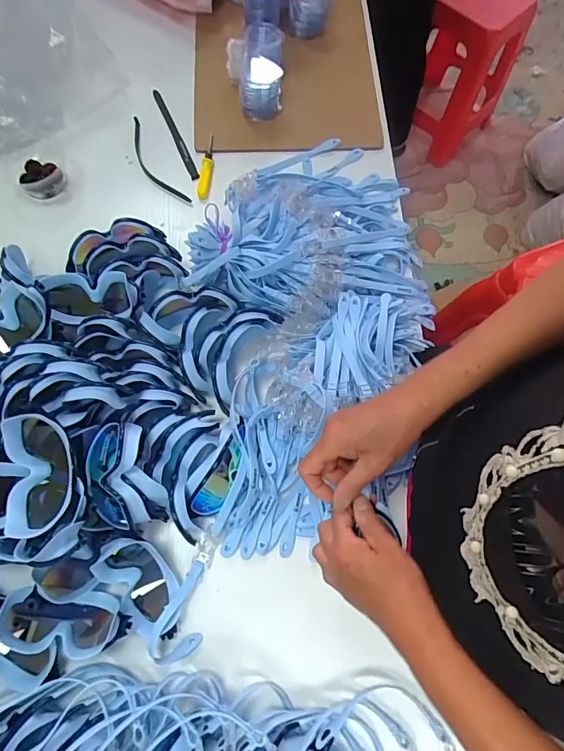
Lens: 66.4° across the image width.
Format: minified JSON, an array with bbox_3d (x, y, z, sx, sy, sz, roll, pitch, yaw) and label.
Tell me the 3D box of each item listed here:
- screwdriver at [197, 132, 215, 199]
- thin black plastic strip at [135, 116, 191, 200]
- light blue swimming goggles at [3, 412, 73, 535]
[{"bbox_3d":[-0.128,-0.359,0.742,0.021,0.021,0.126,7,71,0],"label":"screwdriver"},{"bbox_3d":[-0.224,-0.369,0.744,0.041,0.012,0.206,-30,75,-11],"label":"thin black plastic strip"},{"bbox_3d":[-0.269,0.105,0.480,0.067,0.073,0.125,-3,87,-3],"label":"light blue swimming goggles"}]

